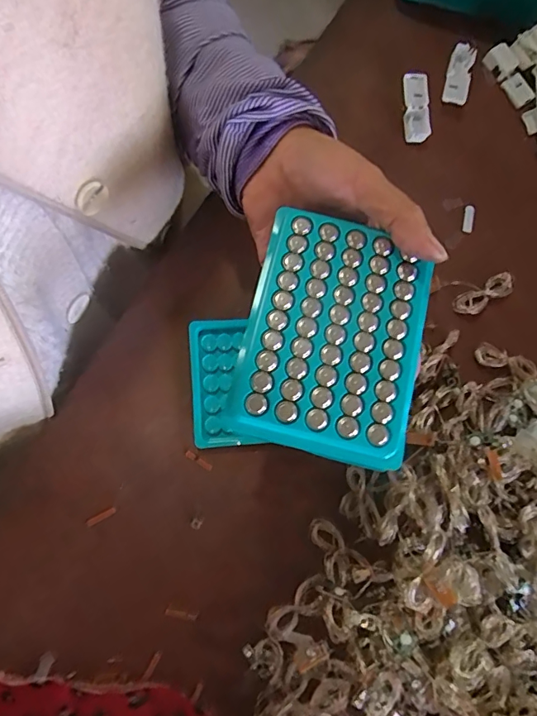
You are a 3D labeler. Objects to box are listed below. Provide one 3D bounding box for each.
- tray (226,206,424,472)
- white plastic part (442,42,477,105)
[{"bbox_3d":[0.034,-0.014,0.247,0.088,0.011,0.128,11,79,1],"label":"tray"},{"bbox_3d":[0.165,-0.245,0.402,0.021,0.009,0.058,18,81,-1],"label":"white plastic part"}]

